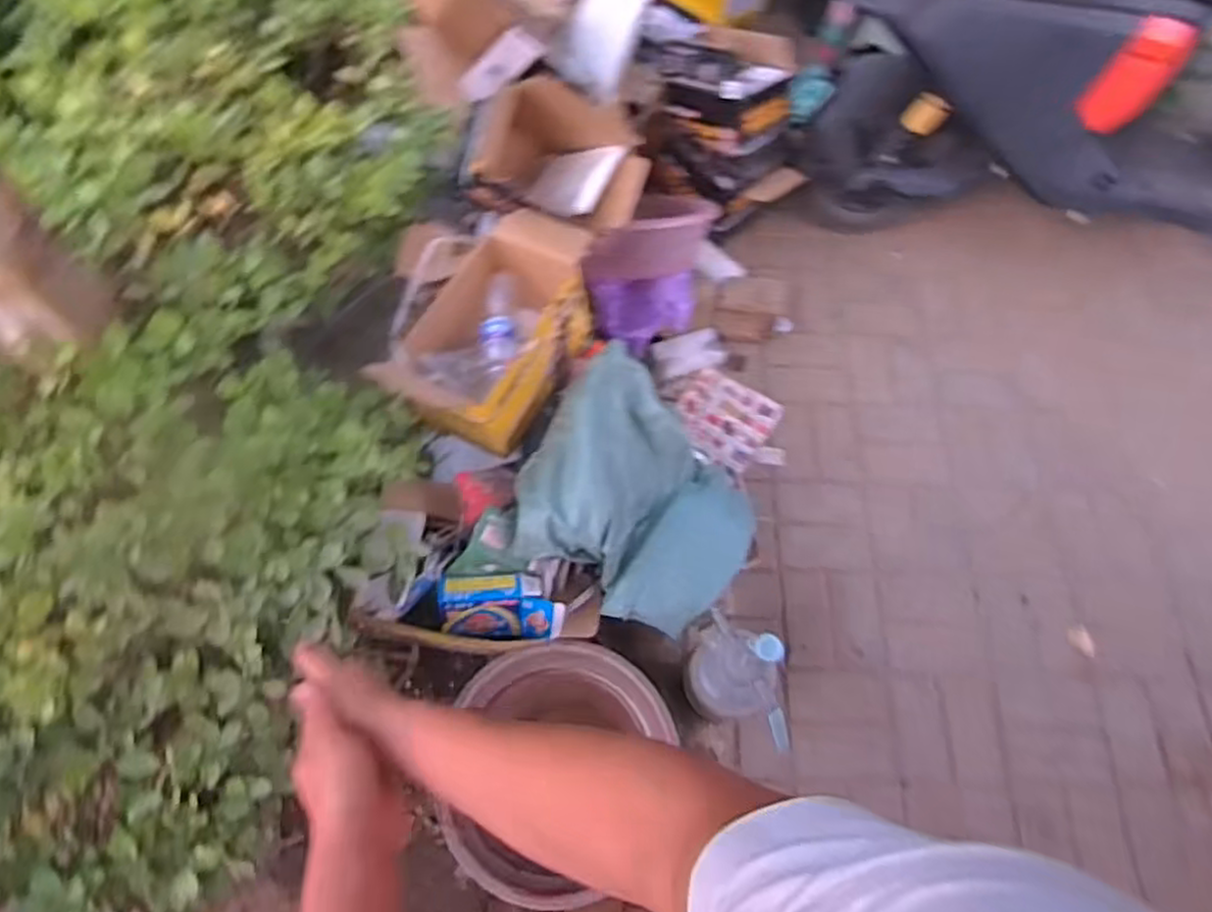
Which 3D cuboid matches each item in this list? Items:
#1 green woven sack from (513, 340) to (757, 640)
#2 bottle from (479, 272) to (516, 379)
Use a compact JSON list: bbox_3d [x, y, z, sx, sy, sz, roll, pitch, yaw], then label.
[{"bbox_3d":[0.065,0.068,1.283,0.394,0.178,0.384,26,65,10],"label":"green woven sack"},{"bbox_3d":[-0.198,-0.238,1.346,0.068,0.057,0.189,2,77,-1],"label":"bottle"}]

